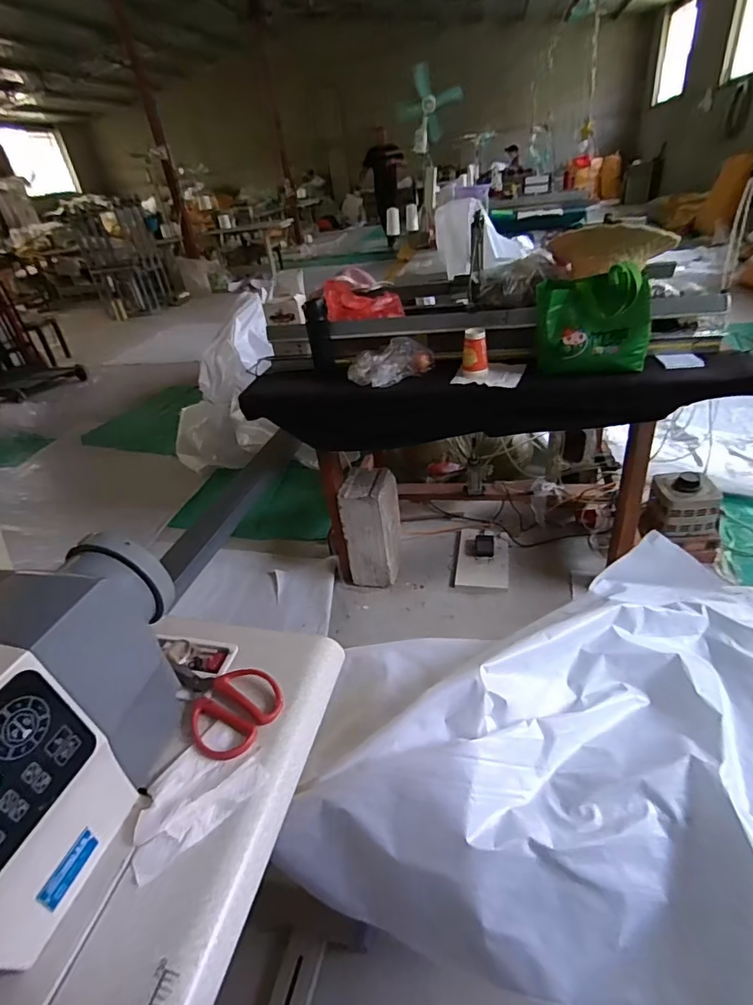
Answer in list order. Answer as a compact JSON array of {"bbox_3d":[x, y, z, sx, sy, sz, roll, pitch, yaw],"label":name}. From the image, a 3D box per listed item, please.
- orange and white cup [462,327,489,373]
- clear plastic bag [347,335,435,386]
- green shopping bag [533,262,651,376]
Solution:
[{"bbox_3d":[0.259,-0.397,1.298,0.066,0.108,0.061,-1,34,11],"label":"orange and white cup"},{"bbox_3d":[0.036,-0.382,1.362,0.235,0.102,0.067,-3,34,7],"label":"clear plastic bag"},{"bbox_3d":[0.521,-0.429,1.196,0.252,0.235,0.047,8,37,22],"label":"green shopping bag"}]

